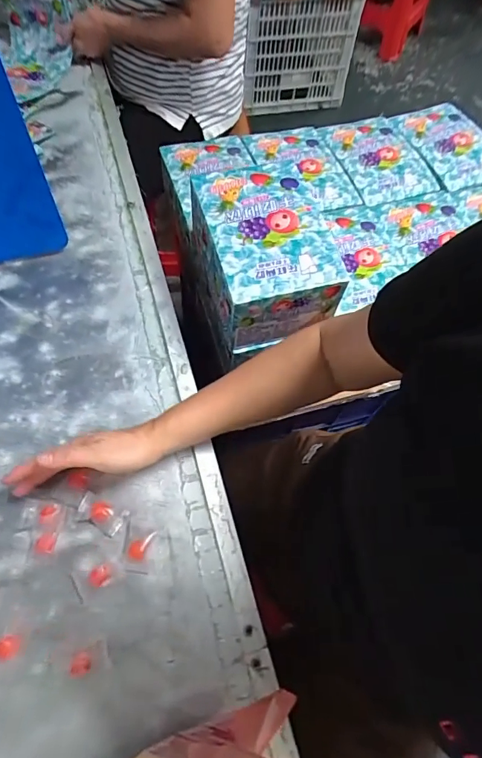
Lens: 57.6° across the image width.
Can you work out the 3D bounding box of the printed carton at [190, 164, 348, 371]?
[{"bbox_3d":[0.029,-0.168,0.620,0.155,0.142,0.214,-14,65,-11],"label":"printed carton"}]

